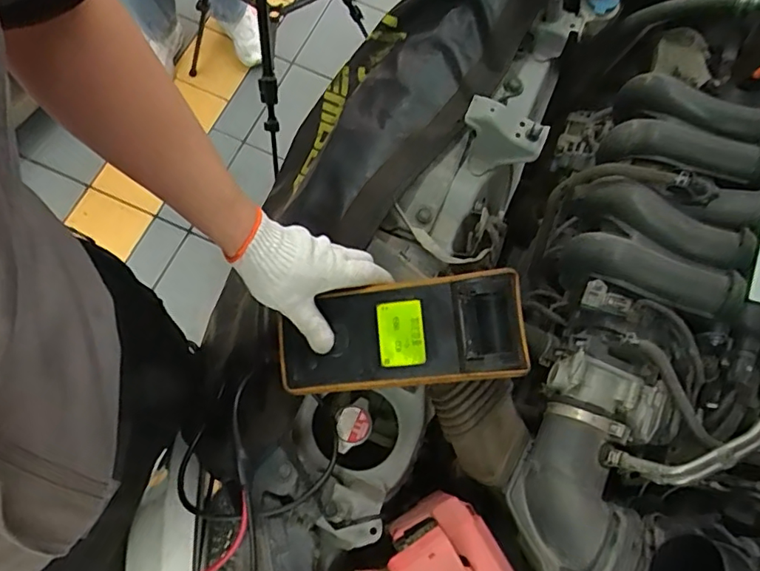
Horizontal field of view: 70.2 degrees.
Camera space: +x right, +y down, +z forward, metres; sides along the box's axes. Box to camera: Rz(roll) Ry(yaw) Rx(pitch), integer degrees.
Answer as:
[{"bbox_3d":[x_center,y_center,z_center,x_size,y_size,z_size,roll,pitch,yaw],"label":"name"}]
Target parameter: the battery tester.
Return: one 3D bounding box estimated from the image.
[{"bbox_3d":[0.019,0.052,0.537,0.240,0.041,0.104,-11,72,8],"label":"battery tester"}]

